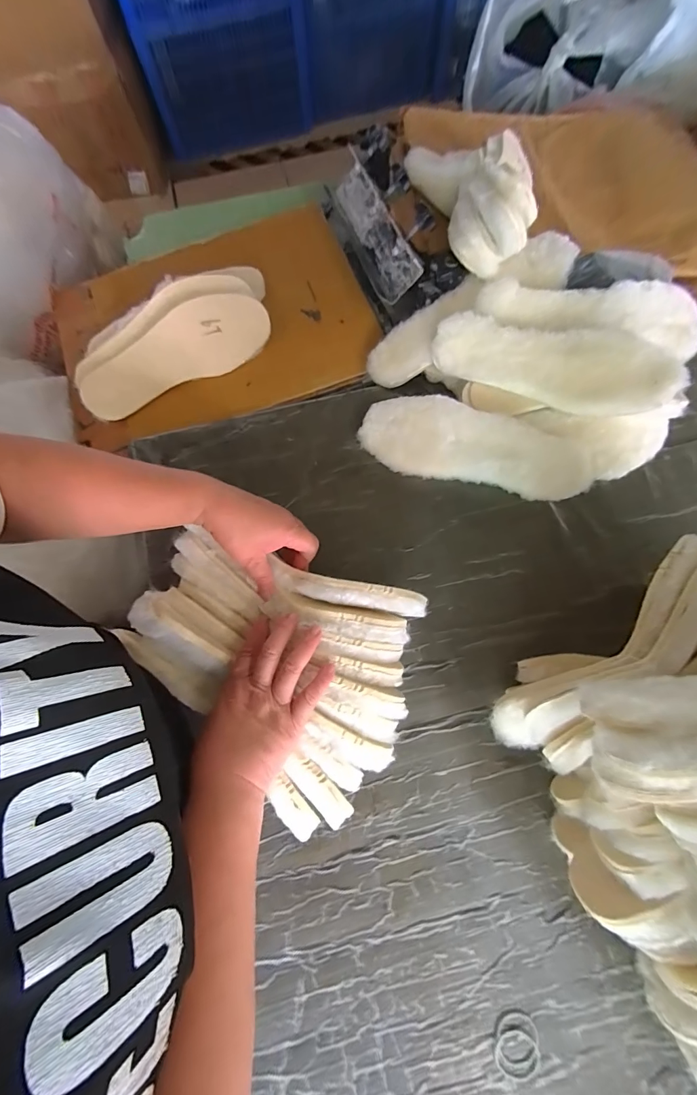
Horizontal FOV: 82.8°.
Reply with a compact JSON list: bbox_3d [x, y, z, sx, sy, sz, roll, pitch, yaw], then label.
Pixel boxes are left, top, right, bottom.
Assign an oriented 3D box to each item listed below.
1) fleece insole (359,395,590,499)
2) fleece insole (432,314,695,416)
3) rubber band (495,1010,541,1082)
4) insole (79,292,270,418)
[{"bbox_3d":[0.156,-0.131,0.505,0.280,0.023,0.098,13,105,9],"label":"fleece insole"},{"bbox_3d":[0.241,-0.218,0.471,0.274,0.028,0.093,14,99,15],"label":"fleece insole"},{"bbox_3d":[0.166,0.492,0.390,0.046,0.005,0.051,1,76,1],"label":"rubber band"},{"bbox_3d":[-0.249,-0.276,0.566,0.276,0.014,0.092,-26,119,-4],"label":"insole"}]

